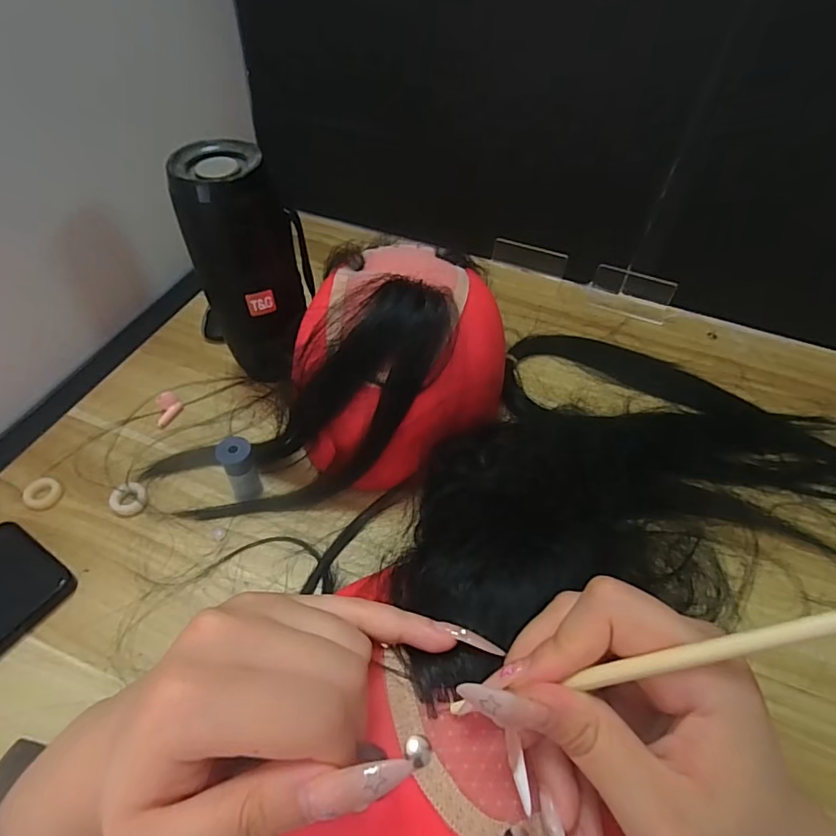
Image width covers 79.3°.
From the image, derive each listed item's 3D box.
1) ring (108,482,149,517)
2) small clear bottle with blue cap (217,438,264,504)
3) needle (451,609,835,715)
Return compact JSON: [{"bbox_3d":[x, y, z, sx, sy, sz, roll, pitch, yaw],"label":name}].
[{"bbox_3d":[-0.201,0.057,0.352,0.023,0.005,0.023,2,51,-2],"label":"ring"},{"bbox_3d":[-0.123,0.036,0.351,0.021,0.052,0.018,-24,56,-22],"label":"small clear bottle with blue cap"},{"bbox_3d":[0.086,0.066,0.146,0.177,0.011,0.017,-29,48,23],"label":"needle"}]

